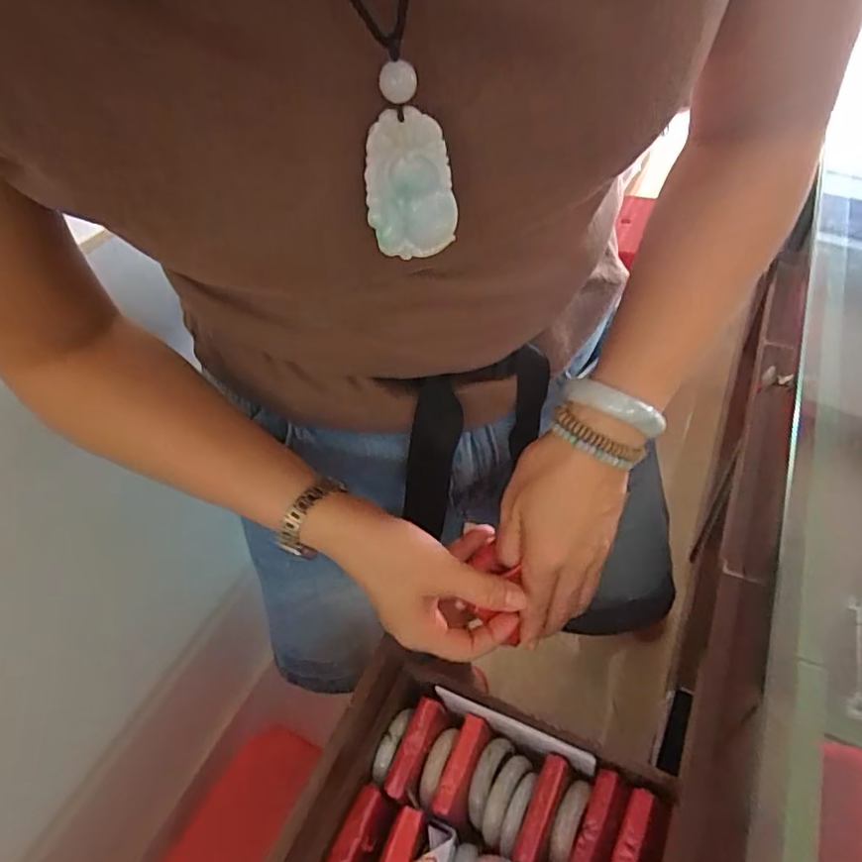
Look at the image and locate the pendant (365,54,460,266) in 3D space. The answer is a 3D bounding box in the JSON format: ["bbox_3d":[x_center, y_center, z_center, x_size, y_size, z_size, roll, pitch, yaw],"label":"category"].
[{"bbox_3d":[-0.007,-0.086,0.192,0.029,0.057,0.010,-2,47,6],"label":"pendant"}]

